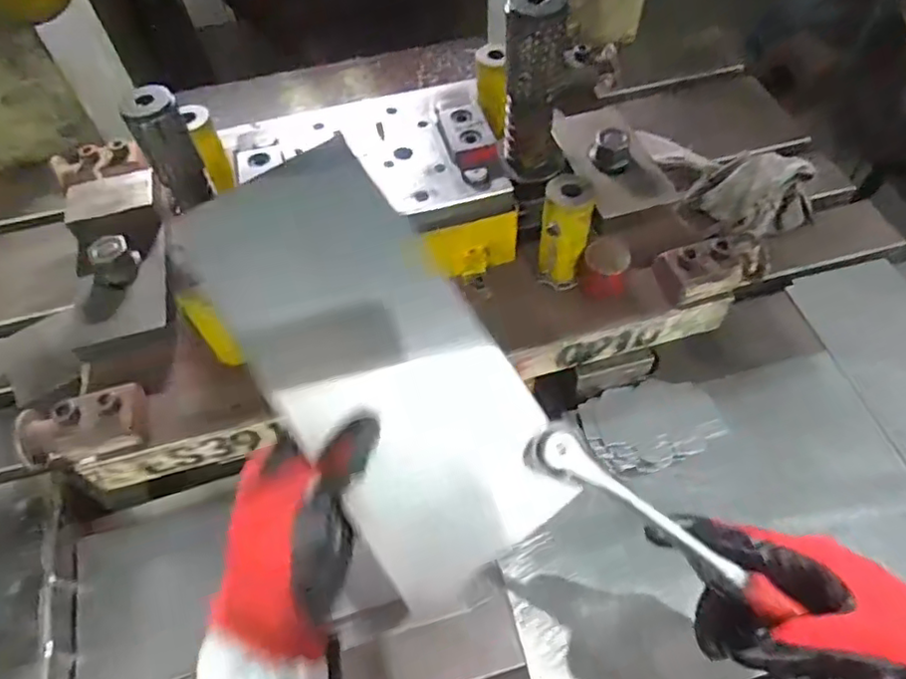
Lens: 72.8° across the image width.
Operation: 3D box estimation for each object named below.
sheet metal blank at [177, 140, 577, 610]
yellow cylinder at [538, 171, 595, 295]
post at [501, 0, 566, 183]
[{"bbox_3d":[-0.043,0.010,0.350,0.117,0.009,0.255,-33,81,-13],"label":"sheet metal blank"},{"bbox_3d":[0.097,-0.090,0.532,0.038,0.100,0.040,5,56,7],"label":"yellow cylinder"},{"bbox_3d":[0.069,-0.211,0.528,0.057,0.161,0.048,6,56,8],"label":"post"}]

